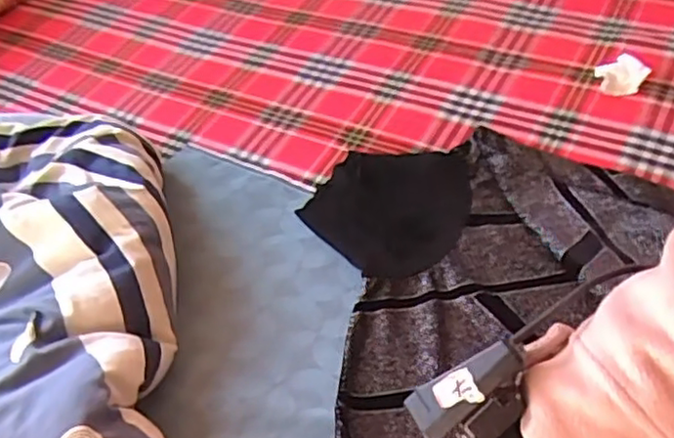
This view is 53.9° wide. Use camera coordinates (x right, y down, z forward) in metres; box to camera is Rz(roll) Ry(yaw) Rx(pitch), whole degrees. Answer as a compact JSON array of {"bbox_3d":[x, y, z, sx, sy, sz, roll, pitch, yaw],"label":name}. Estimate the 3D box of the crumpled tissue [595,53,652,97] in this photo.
[{"bbox_3d":[0.355,-0.181,0.831,0.062,0.020,0.066,-26,49,-13],"label":"crumpled tissue"}]

